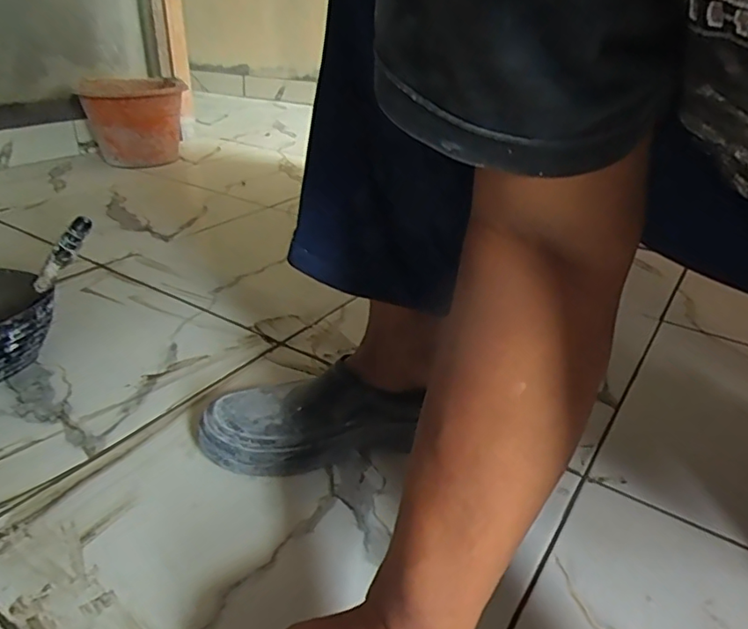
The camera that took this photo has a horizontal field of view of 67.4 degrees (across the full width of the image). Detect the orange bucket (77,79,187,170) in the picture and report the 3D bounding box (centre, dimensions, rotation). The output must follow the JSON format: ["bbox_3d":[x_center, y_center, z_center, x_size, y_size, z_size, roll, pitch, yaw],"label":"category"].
[{"bbox_3d":[-0.652,-0.533,1.548,0.249,0.199,0.241,-12,32,-25],"label":"orange bucket"}]

